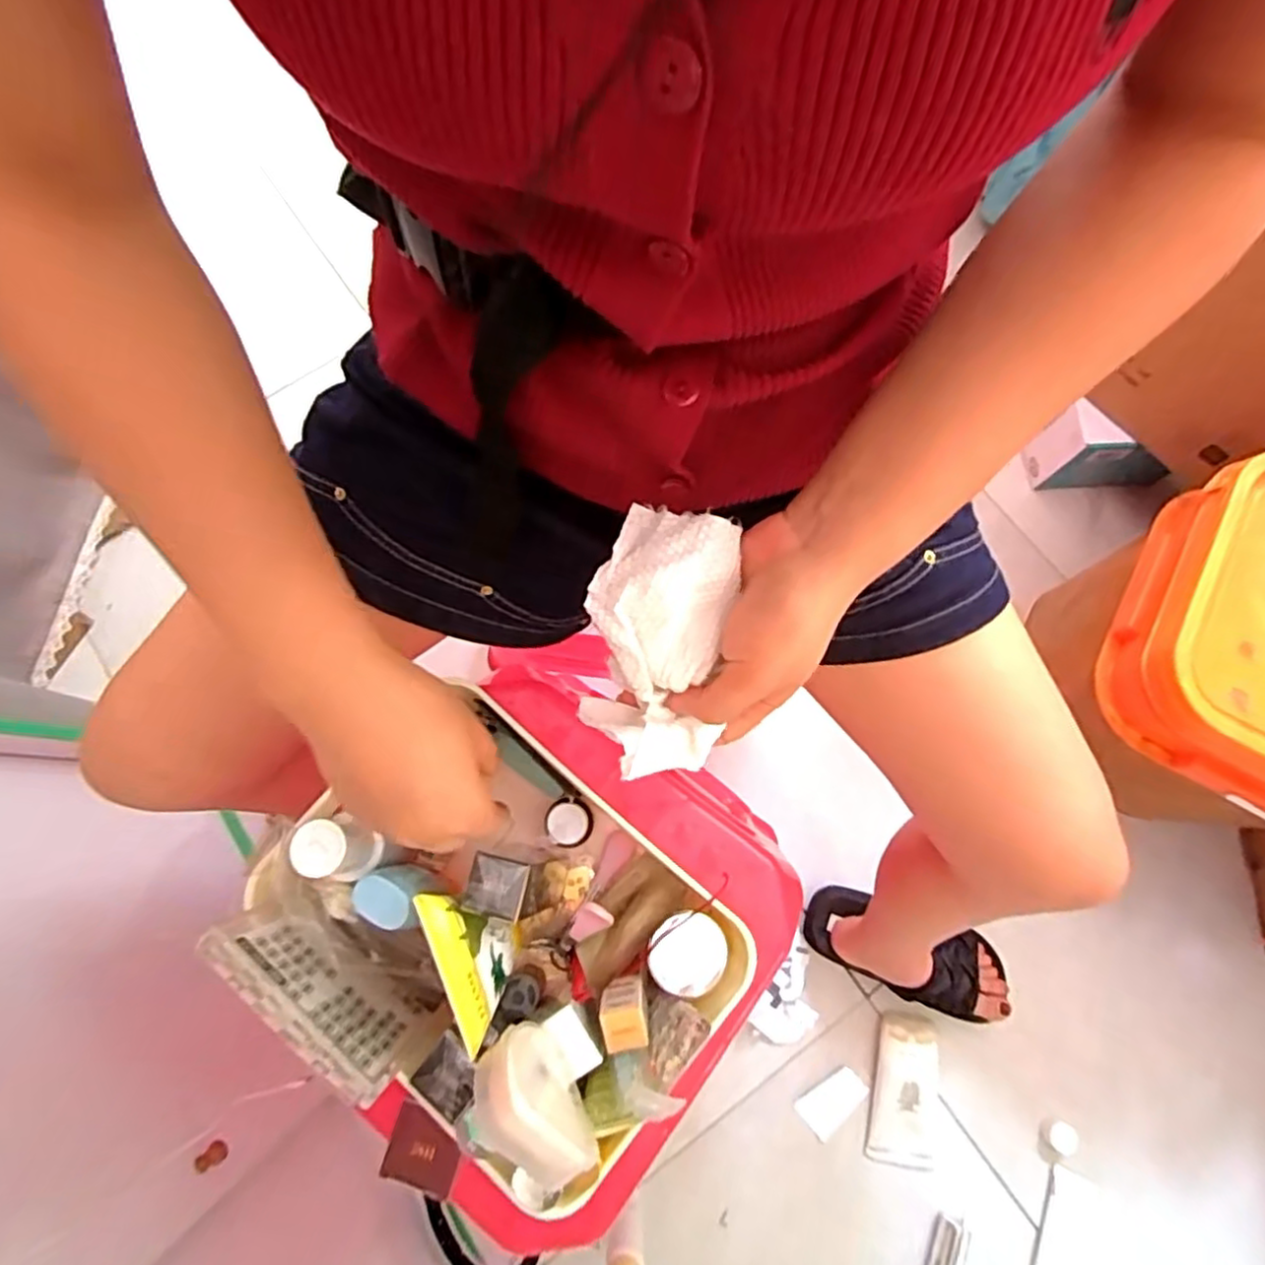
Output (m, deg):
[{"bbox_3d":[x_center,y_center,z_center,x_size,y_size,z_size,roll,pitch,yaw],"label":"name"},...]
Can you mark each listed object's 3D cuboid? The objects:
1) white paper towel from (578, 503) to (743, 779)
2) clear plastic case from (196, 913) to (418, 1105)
[{"bbox_3d":[0.011,0.003,0.324,0.064,0.041,0.119,8,104,2],"label":"white paper towel"},{"bbox_3d":[-0.158,0.182,0.344,0.107,0.077,0.015,37,79,9],"label":"clear plastic case"}]

